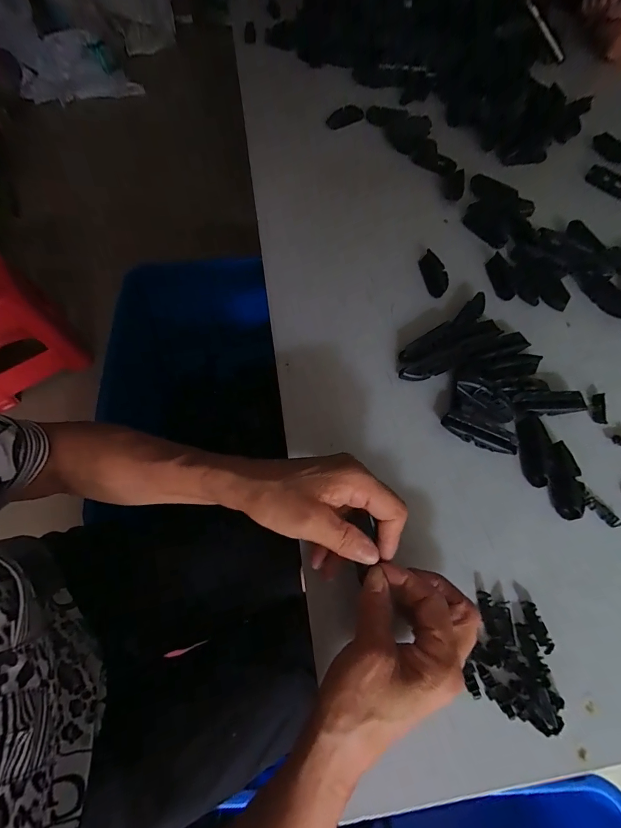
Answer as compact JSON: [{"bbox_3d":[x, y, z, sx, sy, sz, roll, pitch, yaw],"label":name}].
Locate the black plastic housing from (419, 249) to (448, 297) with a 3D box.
[{"bbox_3d":[0.153,-0.172,0.456,0.030,0.009,0.066,-8,64,-1],"label":"black plastic housing"}]

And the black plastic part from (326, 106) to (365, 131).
[{"bbox_3d":[0.056,-0.497,0.622,0.068,0.022,0.016,-24,65,-9],"label":"black plastic part"}]

